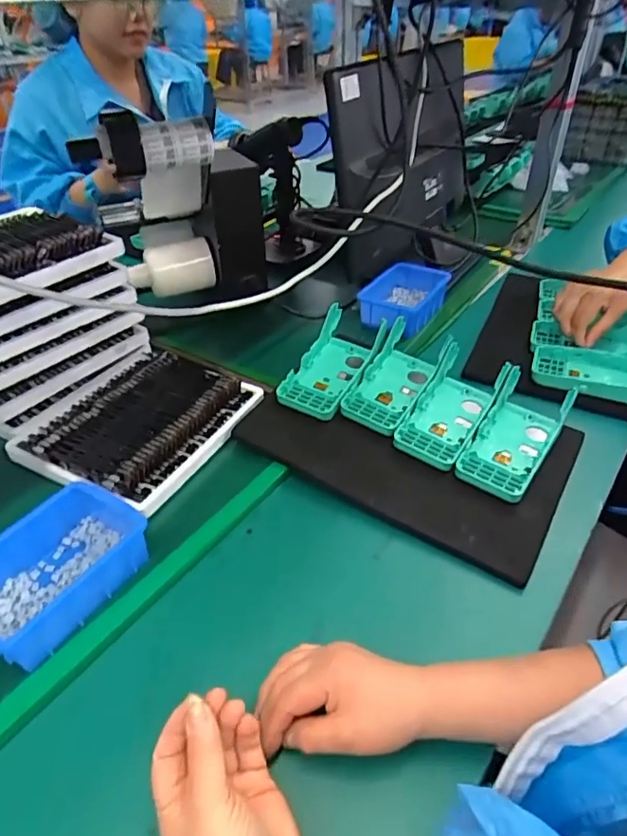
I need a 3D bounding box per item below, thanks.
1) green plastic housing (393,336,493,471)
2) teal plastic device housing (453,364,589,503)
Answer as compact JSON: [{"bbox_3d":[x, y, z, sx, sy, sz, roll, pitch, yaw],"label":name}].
[{"bbox_3d":[0.160,-0.014,0.638,0.077,0.039,0.172,22,47,18],"label":"green plastic housing"},{"bbox_3d":[0.227,0.018,0.603,0.085,0.037,0.171,25,48,20],"label":"teal plastic device housing"}]

